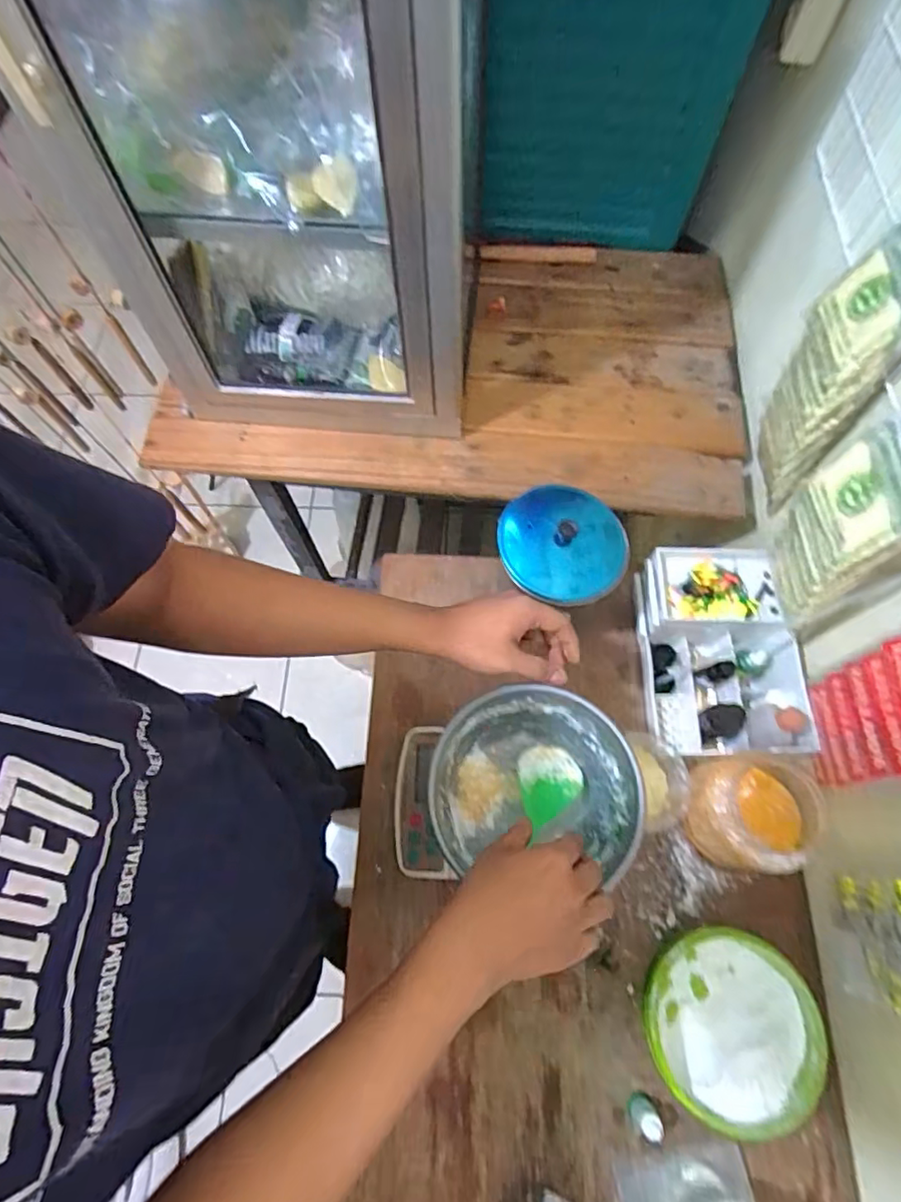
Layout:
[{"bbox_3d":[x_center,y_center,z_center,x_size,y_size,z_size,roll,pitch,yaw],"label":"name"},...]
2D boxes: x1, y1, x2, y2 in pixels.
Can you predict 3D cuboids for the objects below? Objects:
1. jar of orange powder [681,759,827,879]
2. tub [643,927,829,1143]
[{"bbox_3d":[0.314,0.222,0.607,0.105,0.104,0.106,0,68,0],"label":"jar of orange powder"},{"bbox_3d":[0.265,0.406,0.560,0.149,0.067,0.154,0,68,0],"label":"tub"}]

